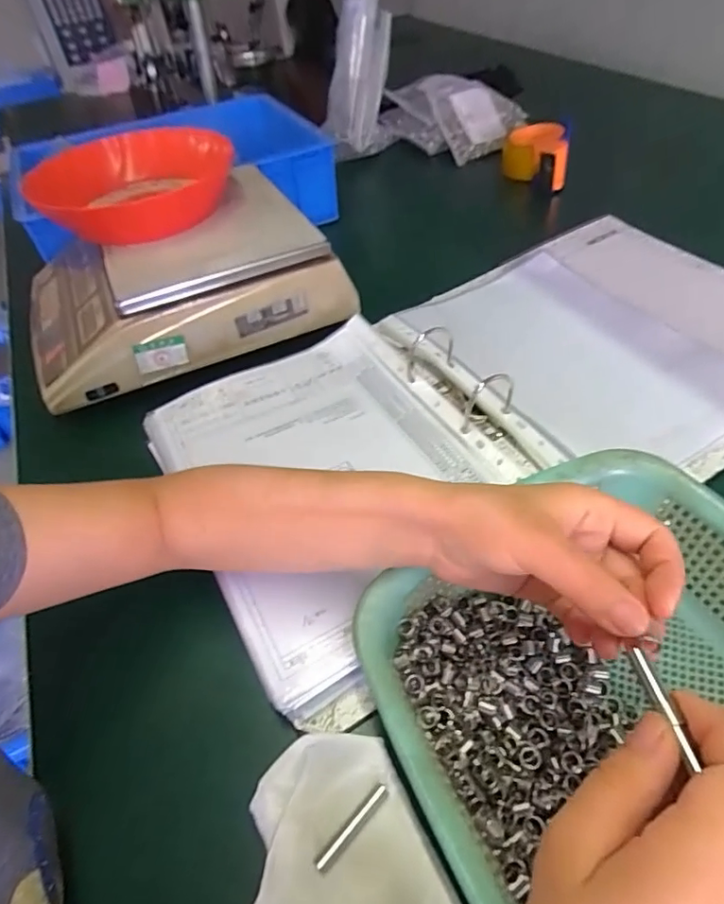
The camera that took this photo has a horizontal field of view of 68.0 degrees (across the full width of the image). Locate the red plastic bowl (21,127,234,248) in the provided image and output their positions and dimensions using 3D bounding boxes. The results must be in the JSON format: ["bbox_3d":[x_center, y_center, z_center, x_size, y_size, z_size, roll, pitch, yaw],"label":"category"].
[{"bbox_3d":[-0.232,-0.278,0.568,0.195,0.056,0.195,-4,48,4],"label":"red plastic bowl"}]

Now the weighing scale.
[{"bbox_3d":[-0.214,-0.201,0.619,0.332,0.106,0.265,-23,49,-14],"label":"weighing scale"}]

